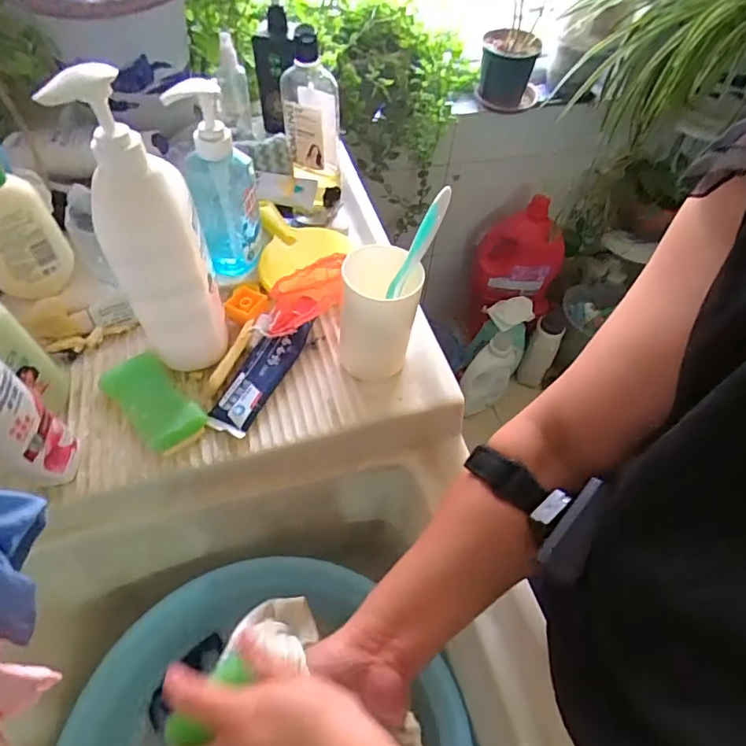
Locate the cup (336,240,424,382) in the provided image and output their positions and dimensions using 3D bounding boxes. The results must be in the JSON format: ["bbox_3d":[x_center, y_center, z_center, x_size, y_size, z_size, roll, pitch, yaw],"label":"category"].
[{"bbox_3d":[0.004,-0.050,0.480,0.067,0.119,0.062,0,52,-4],"label":"cup"}]

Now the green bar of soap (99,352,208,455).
[{"bbox_3d":[-0.202,0.027,0.480,0.053,0.023,0.107,-35,62,-27],"label":"green bar of soap"}]

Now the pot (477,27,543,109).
[{"bbox_3d":[0.342,-0.777,1.326,0.135,0.149,0.138,11,52,5],"label":"pot"}]

